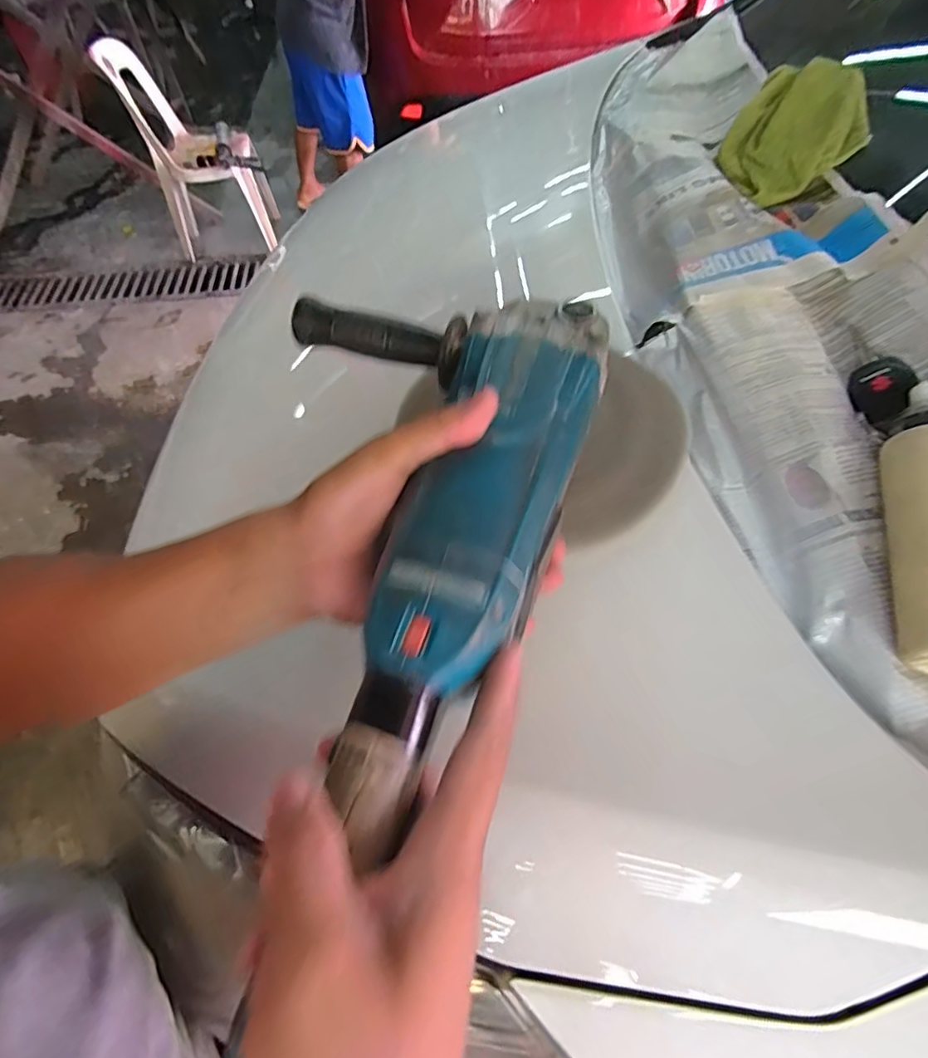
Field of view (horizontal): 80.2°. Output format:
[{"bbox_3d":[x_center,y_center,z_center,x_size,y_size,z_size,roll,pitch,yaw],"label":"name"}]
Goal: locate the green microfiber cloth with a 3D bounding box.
[{"bbox_3d":[0.335,-0.413,0.568,0.130,0.048,0.158,-30,56,31],"label":"green microfiber cloth"}]

